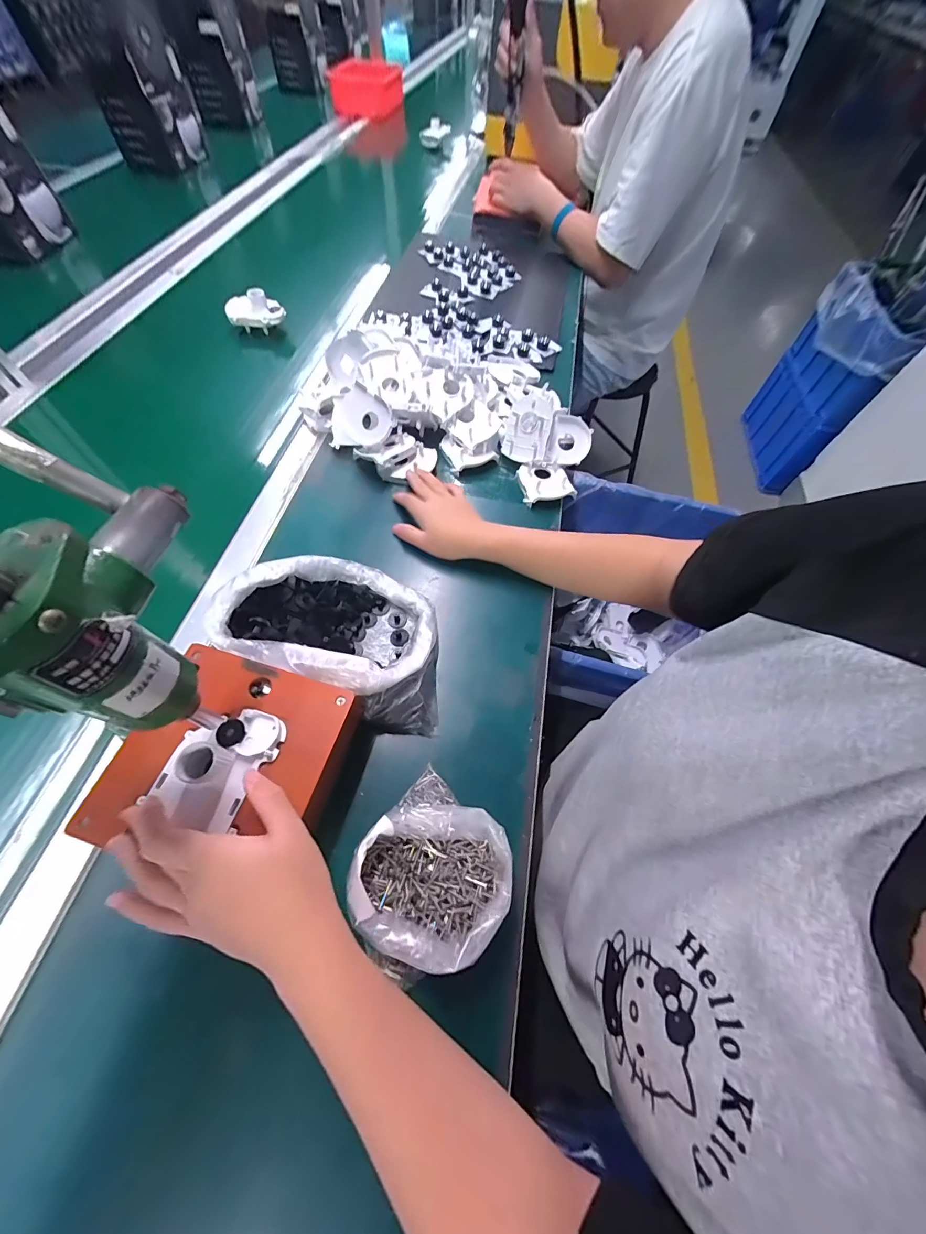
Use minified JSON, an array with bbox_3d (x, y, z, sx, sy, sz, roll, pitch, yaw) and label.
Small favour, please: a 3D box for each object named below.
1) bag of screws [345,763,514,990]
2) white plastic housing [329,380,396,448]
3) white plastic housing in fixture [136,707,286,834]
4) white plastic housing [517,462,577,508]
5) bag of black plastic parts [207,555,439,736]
[{"bbox_3d":[-0.020,0.192,0.303,0.108,0.063,0.118,34,67,16],"label":"bag of screws"},{"bbox_3d":[-0.143,-0.273,0.543,0.104,0.074,0.020,7,24,31],"label":"white plastic housing"},{"bbox_3d":[-0.179,0.102,0.286,0.068,0.025,0.080,17,63,8],"label":"white plastic housing in fixture"},{"bbox_3d":[0.111,-0.181,0.536,0.063,0.020,0.062,-7,62,-7],"label":"white plastic housing"},{"bbox_3d":[-0.114,0.009,0.400,0.219,0.059,0.144,22,62,9],"label":"bag of black plastic parts"}]

